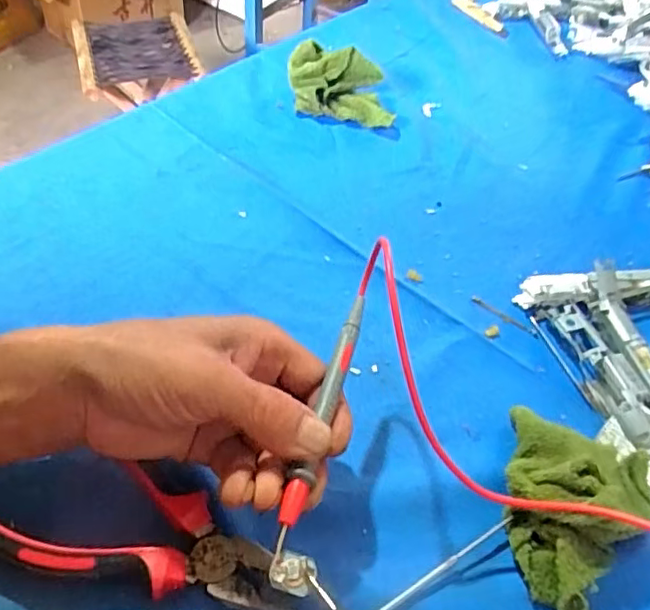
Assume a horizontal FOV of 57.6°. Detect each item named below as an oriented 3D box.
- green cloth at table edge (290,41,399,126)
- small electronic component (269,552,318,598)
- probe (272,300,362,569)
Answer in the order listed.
[{"bbox_3d":[0.016,-0.214,0.571,0.107,0.051,0.057,13,49,7],"label":"green cloth at table edge"},{"bbox_3d":[-0.013,0.112,0.247,0.017,0.004,0.015,19,49,10],"label":"small electronic component"},{"bbox_3d":[0.000,0.051,0.288,0.009,0.007,0.141,15,53,8],"label":"probe"}]

